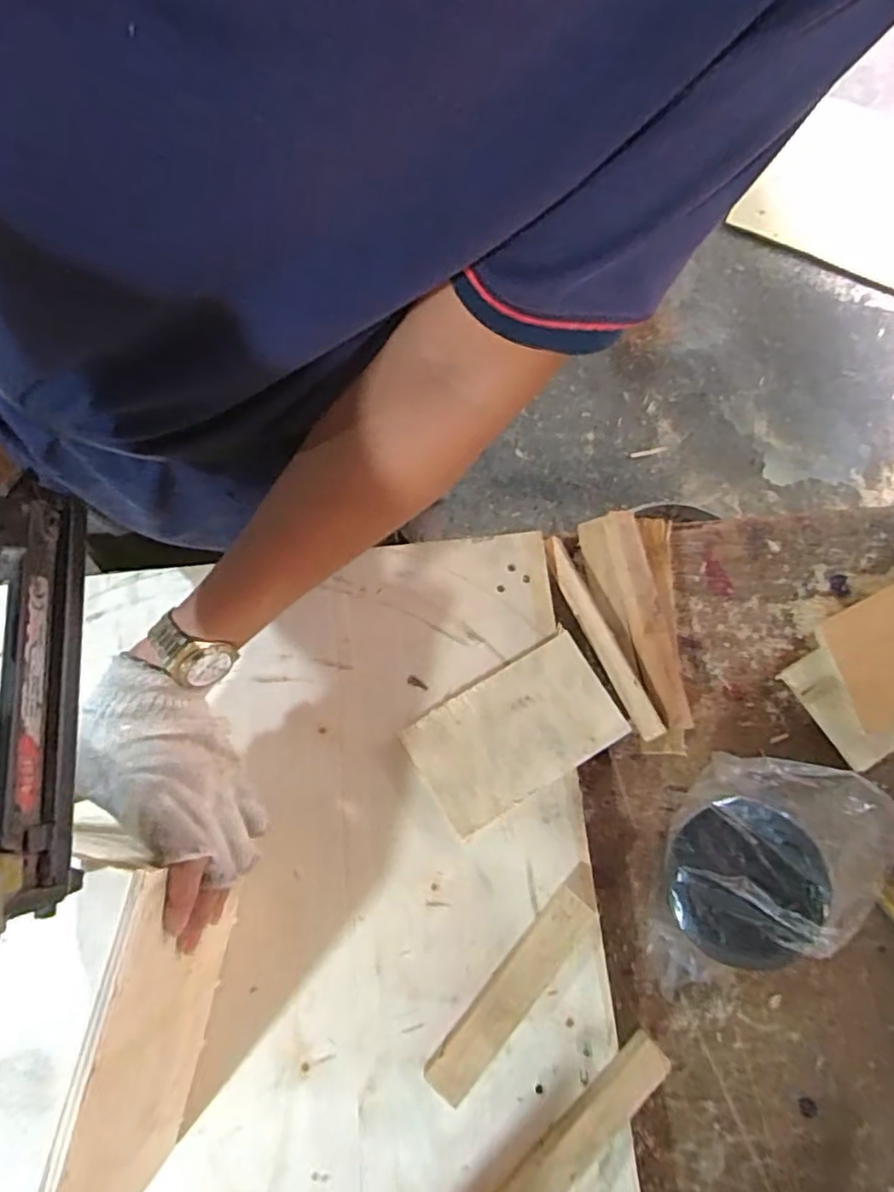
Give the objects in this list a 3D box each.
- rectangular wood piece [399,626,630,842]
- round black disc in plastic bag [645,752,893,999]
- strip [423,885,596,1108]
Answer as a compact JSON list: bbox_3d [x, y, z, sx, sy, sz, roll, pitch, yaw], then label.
[{"bbox_3d":[0.052,0.105,0.494,0.152,0.011,0.092,-32,77,-6],"label":"rectangular wood piece"},{"bbox_3d":[0.231,0.201,0.458,0.150,0.085,0.160,0,76,2],"label":"round black disc in plastic bag"},{"bbox_3d":[0.044,0.273,0.440,0.030,0.025,0.153,40,80,11],"label":"strip"}]

